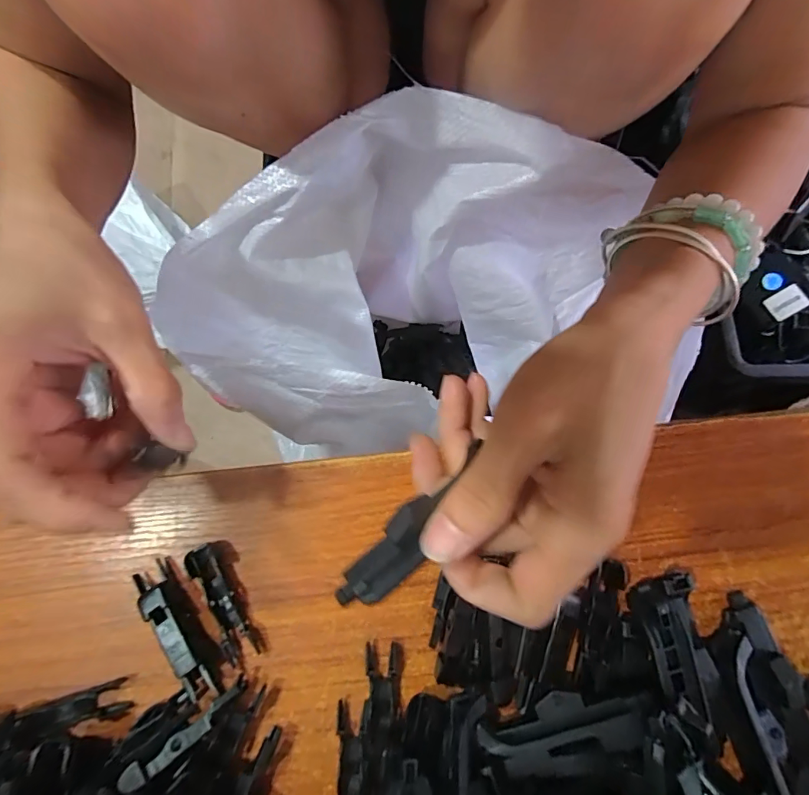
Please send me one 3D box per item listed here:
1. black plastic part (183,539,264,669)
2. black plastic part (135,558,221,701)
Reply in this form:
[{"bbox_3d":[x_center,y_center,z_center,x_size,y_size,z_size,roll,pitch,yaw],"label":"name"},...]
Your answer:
[{"bbox_3d":[-0.086,0.097,0.211,0.014,0.009,0.055,-29,78,-6],"label":"black plastic part"},{"bbox_3d":[-0.103,0.105,0.205,0.018,0.016,0.061,-35,78,-7],"label":"black plastic part"}]

